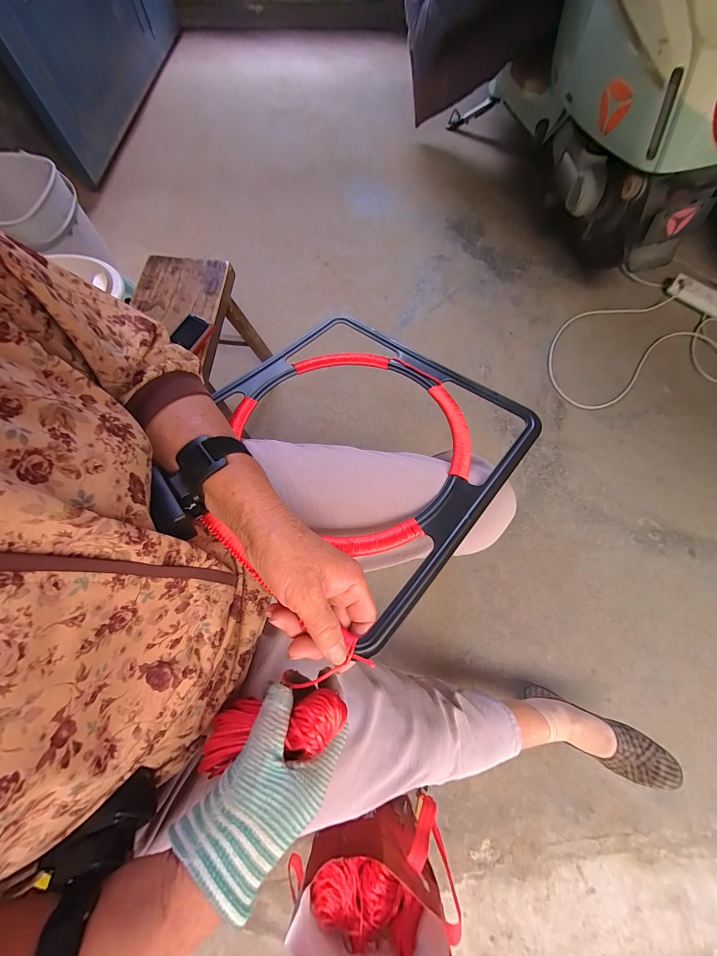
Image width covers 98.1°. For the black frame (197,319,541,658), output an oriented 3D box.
[{"bbox_3d":[-0.018,-0.043,0.359,0.331,0.029,0.339,36,68,21],"label":"black frame"}]

